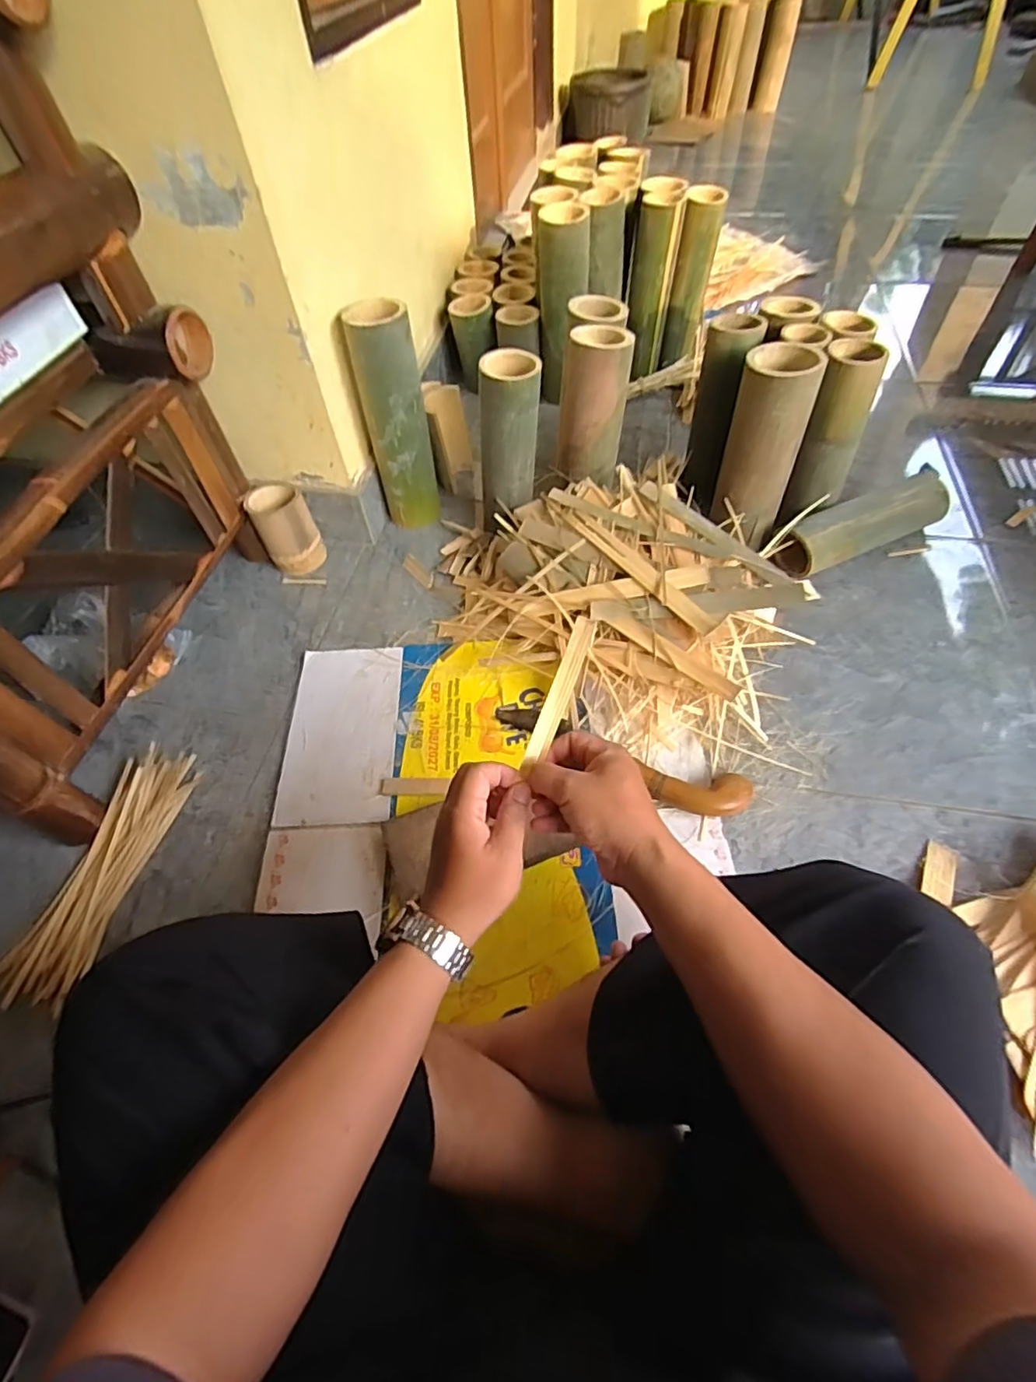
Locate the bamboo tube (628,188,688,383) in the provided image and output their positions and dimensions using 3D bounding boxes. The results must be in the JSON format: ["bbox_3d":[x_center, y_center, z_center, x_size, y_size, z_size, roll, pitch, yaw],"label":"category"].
[{"bbox_3d":[0.255,-0.769,1.143,0.082,0.282,0.082,9,56,9],"label":"bamboo tube"}]

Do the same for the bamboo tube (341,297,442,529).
[{"bbox_3d":[-0.189,-0.416,0.938,0.092,0.317,0.089,-16,55,-8],"label":"bamboo tube"}]

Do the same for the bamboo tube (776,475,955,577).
[{"bbox_3d":[0.555,-0.270,0.948,0.307,0.083,0.088,-26,57,-14],"label":"bamboo tube"}]

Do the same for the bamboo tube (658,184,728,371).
[{"bbox_3d":[0.333,-0.781,1.143,0.065,0.273,0.071,18,58,15],"label":"bamboo tube"}]

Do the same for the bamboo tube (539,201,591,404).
[{"bbox_3d":[0.085,-0.727,1.141,0.091,0.308,0.092,0,55,3],"label":"bamboo tube"}]

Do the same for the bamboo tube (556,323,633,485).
[{"bbox_3d":[0.115,-0.434,0.916,0.100,0.196,0.090,1,55,4],"label":"bamboo tube"}]

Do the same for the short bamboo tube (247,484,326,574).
[{"bbox_3d":[-0.374,-0.262,0.968,0.088,0.116,0.084,-26,57,-14],"label":"short bamboo tube"}]

